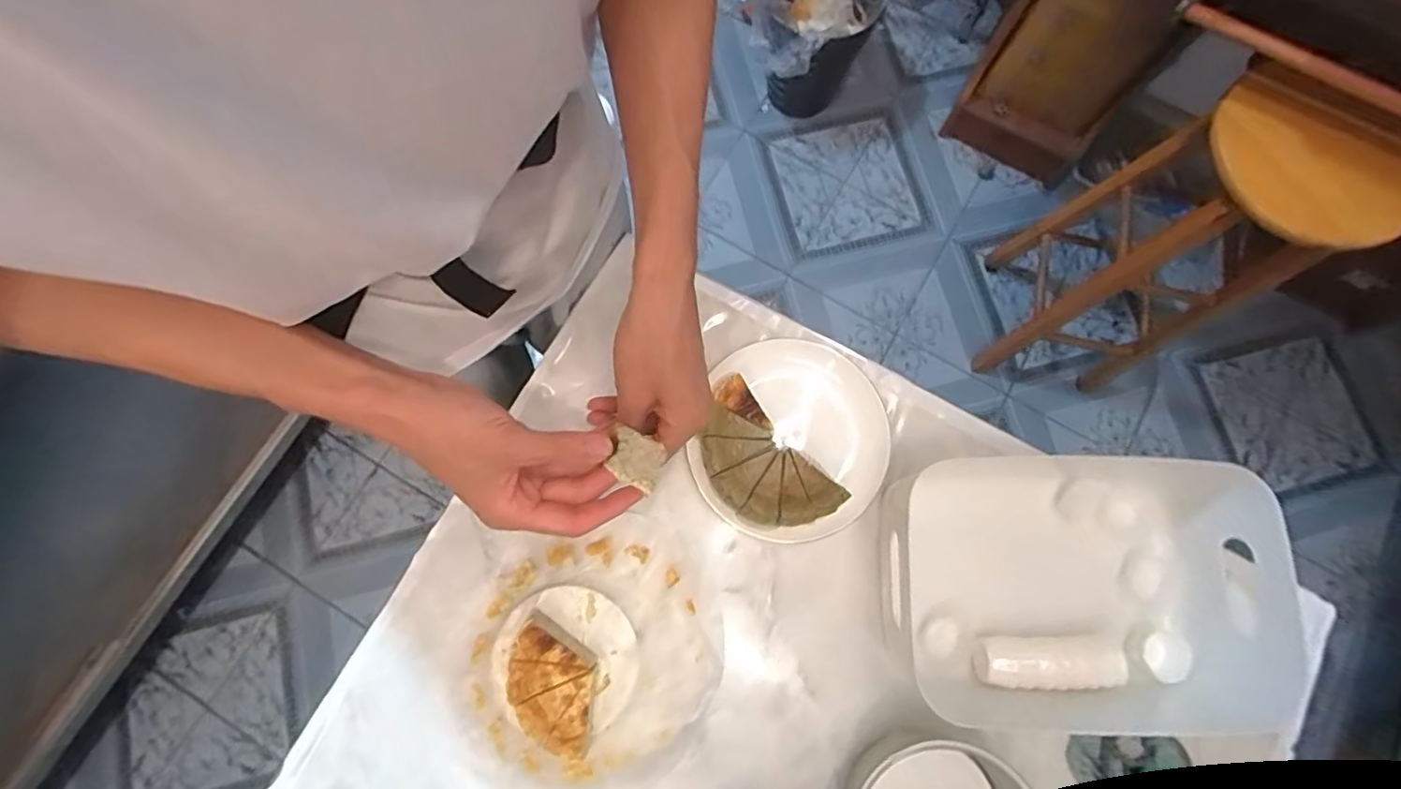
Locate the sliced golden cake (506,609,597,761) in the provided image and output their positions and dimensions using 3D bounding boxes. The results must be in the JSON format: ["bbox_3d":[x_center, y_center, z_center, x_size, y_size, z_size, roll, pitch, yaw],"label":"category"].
[{"bbox_3d":[-0.128,0.257,0.530,0.103,0.041,0.081,31,79,6],"label":"sliced golden cake"}]

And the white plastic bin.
[{"bbox_3d":[0.330,0.171,0.522,0.307,0.110,0.233,3,77,0],"label":"white plastic bin"}]

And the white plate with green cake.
[{"bbox_3d":[0.085,0.046,0.570,0.170,0.054,0.177,0,77,-1],"label":"white plate with green cake"}]

